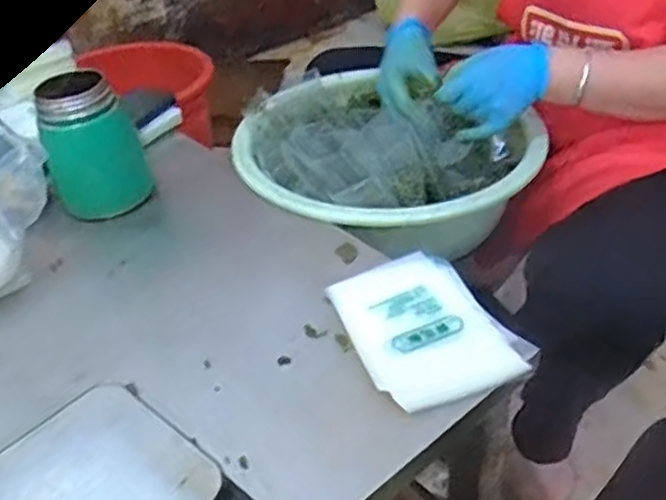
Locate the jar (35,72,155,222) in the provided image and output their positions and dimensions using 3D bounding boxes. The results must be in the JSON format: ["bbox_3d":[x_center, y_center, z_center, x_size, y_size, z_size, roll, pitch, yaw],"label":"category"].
[{"bbox_3d":[-0.269,-0.117,0.794,0.099,0.151,0.089,-15,39,-13],"label":"jar"}]

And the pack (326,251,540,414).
[{"bbox_3d":[0.079,0.066,0.603,0.126,0.024,0.159,-16,39,-14],"label":"pack"}]

